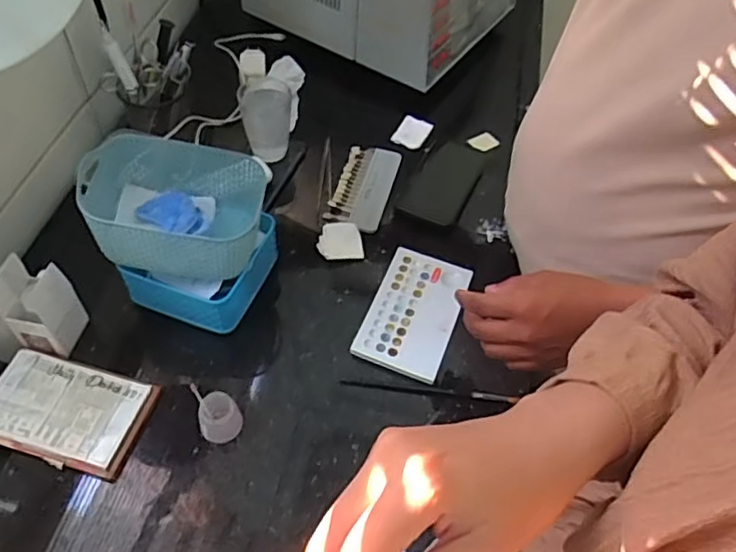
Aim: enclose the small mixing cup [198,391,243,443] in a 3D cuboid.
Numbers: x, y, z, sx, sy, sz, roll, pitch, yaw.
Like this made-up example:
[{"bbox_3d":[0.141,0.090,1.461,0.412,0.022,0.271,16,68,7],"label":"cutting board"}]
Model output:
[{"bbox_3d":[-0.141,0.134,0.571,0.038,0.037,0.033,-18,55,-17],"label":"small mixing cup"}]

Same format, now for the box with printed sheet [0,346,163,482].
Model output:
[{"bbox_3d":[-0.292,0.128,0.579,0.154,0.010,0.096,15,53,8],"label":"box with printed sheet"}]

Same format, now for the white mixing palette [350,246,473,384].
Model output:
[{"bbox_3d":[0.052,0.037,0.670,0.093,0.017,0.153,19,54,11],"label":"white mixing palette"}]

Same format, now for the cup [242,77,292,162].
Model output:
[{"bbox_3d":[-0.128,-0.200,0.781,0.058,0.088,0.059,2,52,-2],"label":"cup"}]

